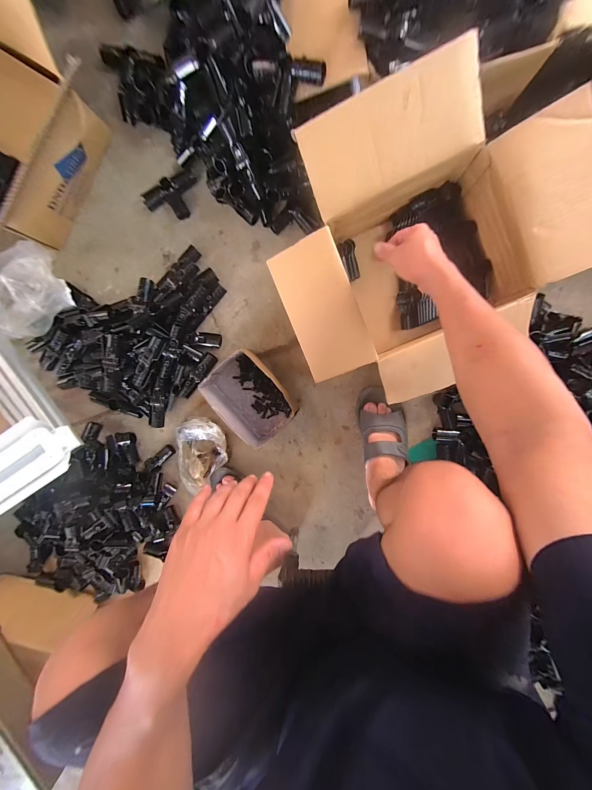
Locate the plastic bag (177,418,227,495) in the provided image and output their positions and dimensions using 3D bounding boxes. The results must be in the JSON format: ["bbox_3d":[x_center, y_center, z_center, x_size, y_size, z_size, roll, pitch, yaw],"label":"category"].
[{"bbox_3d":[-0.237,0.154,0.698,0.132,0.046,0.191,3,97,4],"label":"plastic bag"}]

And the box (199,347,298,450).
[{"bbox_3d":[-0.101,0.008,0.653,0.149,0.097,0.201,-41,93,8],"label":"box"}]

